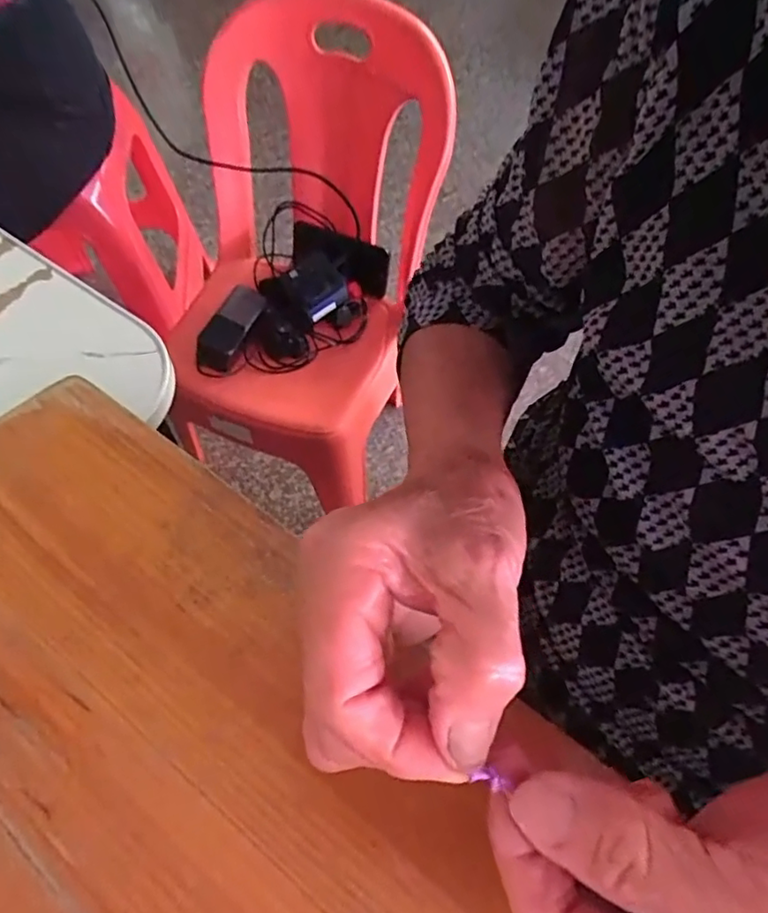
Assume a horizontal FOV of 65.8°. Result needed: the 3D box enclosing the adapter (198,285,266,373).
[{"bbox_3d":[-0.226,-0.185,0.863,0.052,0.031,0.136,32,78,-15],"label":"adapter"}]

